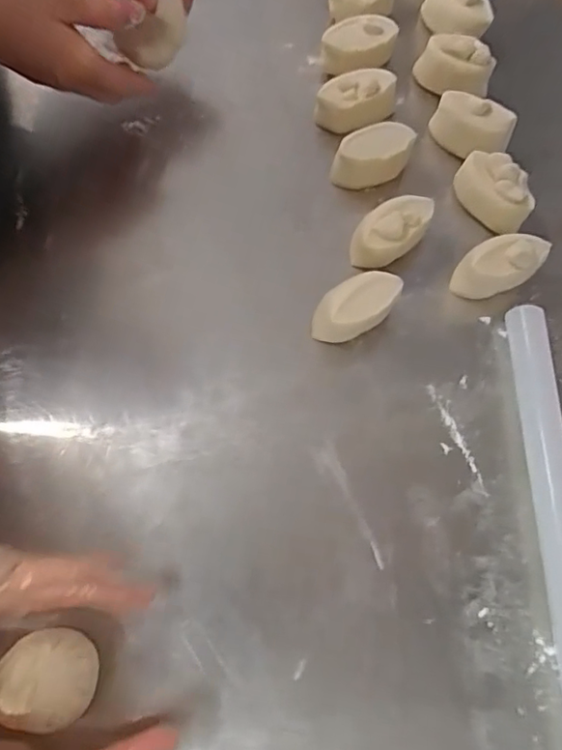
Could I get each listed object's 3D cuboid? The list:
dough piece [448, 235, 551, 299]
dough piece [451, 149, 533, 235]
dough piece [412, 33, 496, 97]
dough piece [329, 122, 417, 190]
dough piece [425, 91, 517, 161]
[{"bbox_3d":[0.163,-0.080,0.426,0.064,0.042,0.032,-22,71,-9],"label":"dough piece"},{"bbox_3d":[0.168,-0.146,0.453,0.065,0.044,0.033,37,73,12],"label":"dough piece"},{"bbox_3d":[0.148,-0.264,0.493,0.061,0.046,0.032,40,73,13],"label":"dough piece"},{"bbox_3d":[0.073,-0.174,0.460,0.063,0.041,0.030,-9,69,-5],"label":"dough piece"},{"bbox_3d":[0.159,-0.208,0.480,0.066,0.042,0.043,22,70,7],"label":"dough piece"}]

